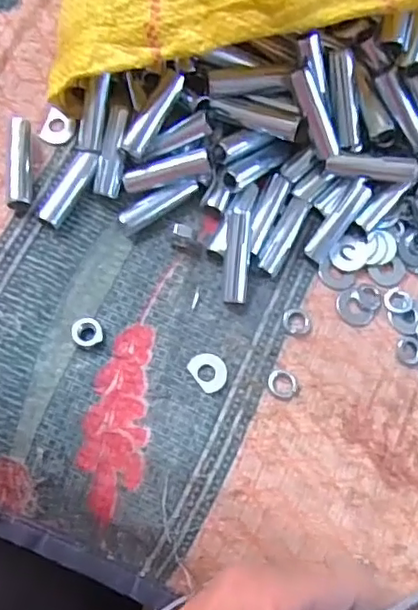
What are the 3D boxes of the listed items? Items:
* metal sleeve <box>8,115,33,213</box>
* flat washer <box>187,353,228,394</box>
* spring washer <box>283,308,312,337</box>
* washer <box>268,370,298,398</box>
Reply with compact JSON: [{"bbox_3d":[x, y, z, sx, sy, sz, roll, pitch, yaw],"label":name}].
[{"bbox_3d":[-0.088,-0.066,0.278,0.010,0.009,0.044,0,76,-5],"label":"metal sleeve"},{"bbox_3d":[0.000,0.030,0.270,0.015,0.004,0.019,-34,81,-12],"label":"flat washer"},{"bbox_3d":[0.042,0.008,0.285,0.013,0.004,0.013,1,75,-5],"label":"spring washer"},{"bbox_3d":[0.034,0.036,0.274,0.013,0.004,0.013,1,75,-5],"label":"washer"}]

